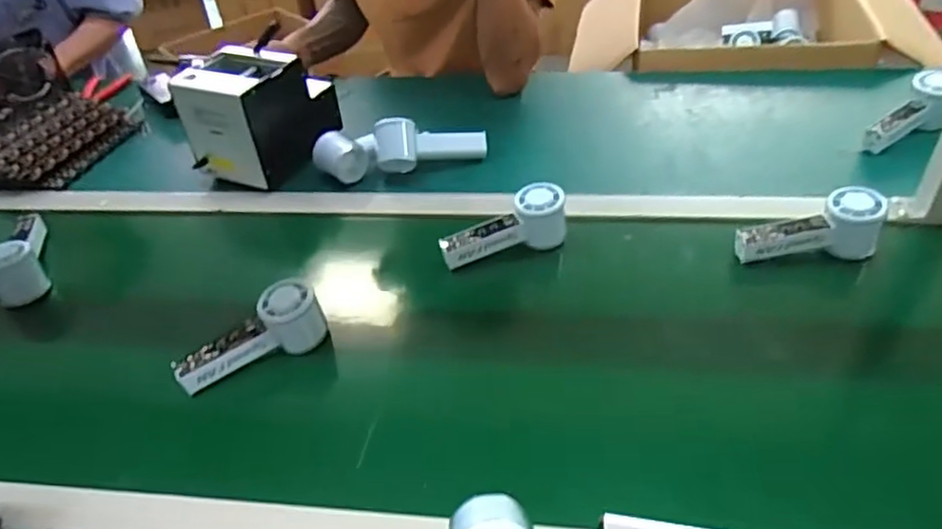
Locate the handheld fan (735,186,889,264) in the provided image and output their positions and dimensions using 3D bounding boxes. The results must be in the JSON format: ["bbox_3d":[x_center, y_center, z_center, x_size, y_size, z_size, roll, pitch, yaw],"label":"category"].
[{"bbox_3d":[0.367,-0.039,0.730,0.147,0.066,0.047,-4,41,4],"label":"handheld fan"}]

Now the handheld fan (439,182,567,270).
[{"bbox_3d":[0.036,-0.044,0.778,0.147,0.067,0.043,-14,42,-8],"label":"handheld fan"}]

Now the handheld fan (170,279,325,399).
[{"bbox_3d":[-0.225,0.074,0.679,0.150,0.063,0.046,-29,46,-23],"label":"handheld fan"}]

